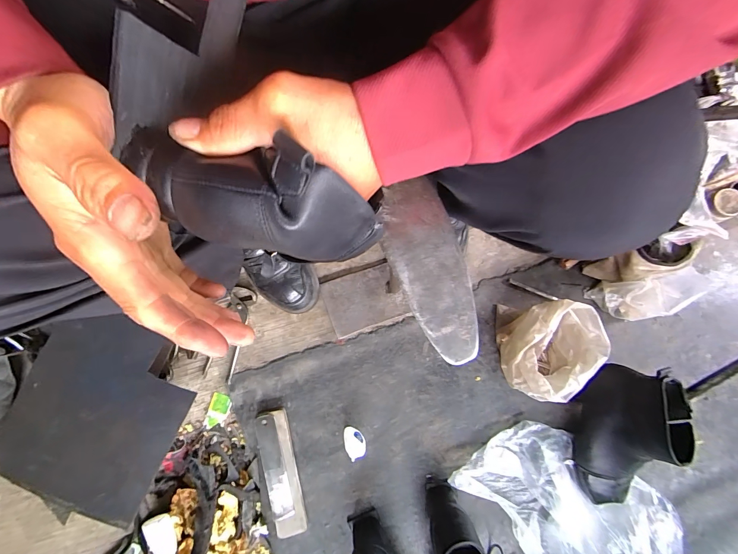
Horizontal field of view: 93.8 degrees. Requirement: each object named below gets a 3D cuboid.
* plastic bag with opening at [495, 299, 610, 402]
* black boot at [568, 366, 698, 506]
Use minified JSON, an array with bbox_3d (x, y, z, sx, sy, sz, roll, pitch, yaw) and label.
[{"bbox_3d":[0.278,0.108,0.540,0.162,0.106,0.124,-33,82,-5],"label":"plastic bag with opening"},{"bbox_3d":[0.380,0.239,0.506,0.109,0.137,0.209,11,81,2],"label":"black boot"}]

